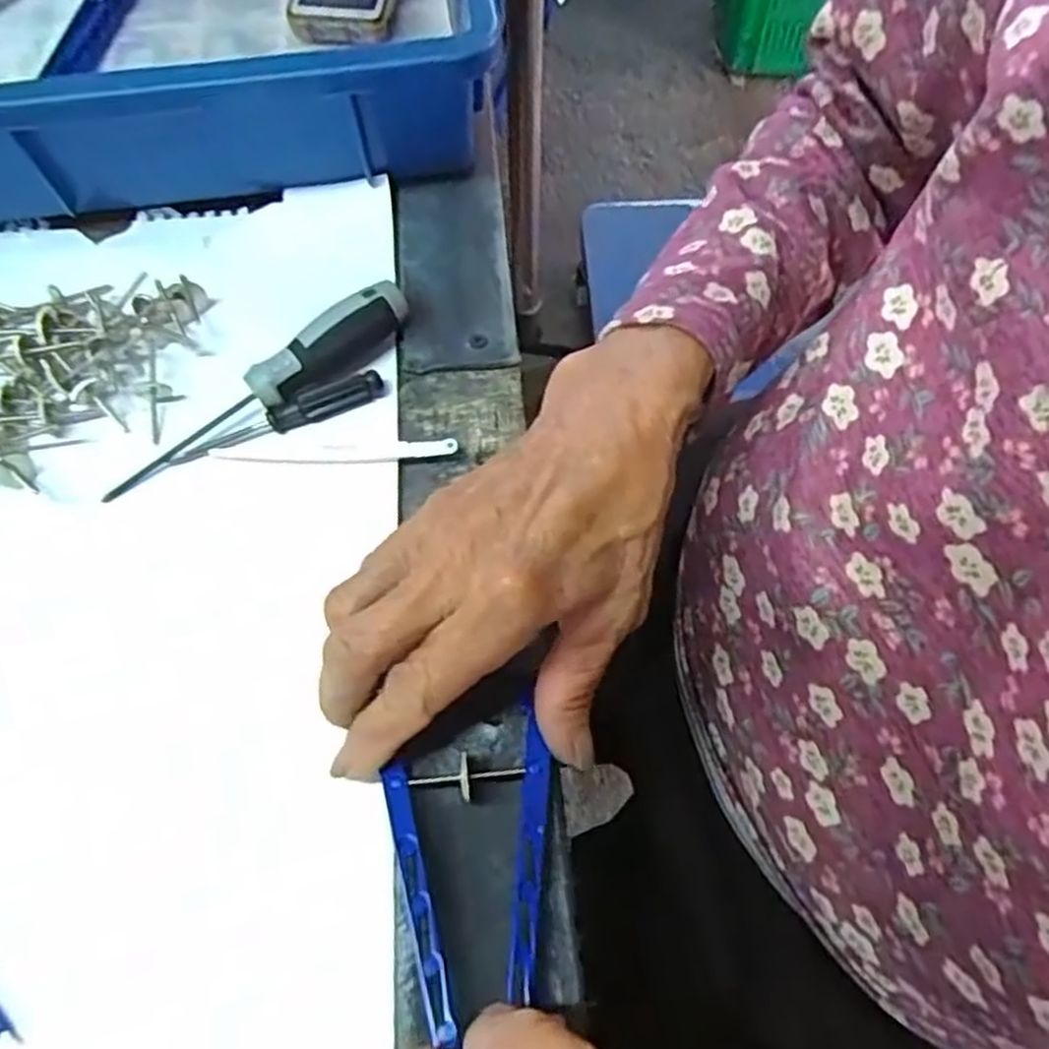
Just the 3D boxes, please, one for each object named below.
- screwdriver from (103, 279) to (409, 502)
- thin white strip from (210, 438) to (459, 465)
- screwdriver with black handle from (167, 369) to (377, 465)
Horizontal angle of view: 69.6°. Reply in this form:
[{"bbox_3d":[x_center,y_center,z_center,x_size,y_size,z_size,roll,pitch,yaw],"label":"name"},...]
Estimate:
[{"bbox_3d":[-0.111,-0.058,0.319,0.144,0.022,0.020,-35,67,-15],"label":"screwdriver"},{"bbox_3d":[-0.079,-0.031,0.314,0.101,0.007,0.009,-1,62,1],"label":"thin white strip"},{"bbox_3d":[-0.104,-0.045,0.319,0.090,0.009,0.016,-27,65,-12],"label":"screwdriver with black handle"}]

